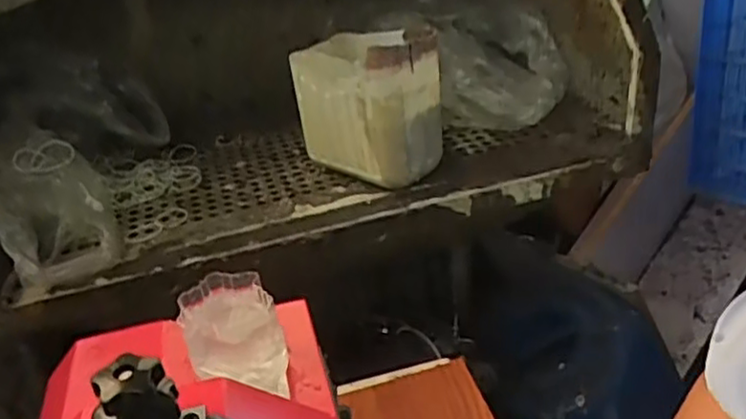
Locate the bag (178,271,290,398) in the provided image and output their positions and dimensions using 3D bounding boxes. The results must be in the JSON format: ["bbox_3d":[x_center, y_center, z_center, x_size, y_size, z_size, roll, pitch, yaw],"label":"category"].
[{"bbox_3d":[-0.111,0.101,0.559,0.073,0.070,0.078,-8,31,-3],"label":"bag"}]

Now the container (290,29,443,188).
[{"bbox_3d":[-0.009,-0.158,1.009,0.143,0.202,0.222,-24,36,-27],"label":"container"}]

